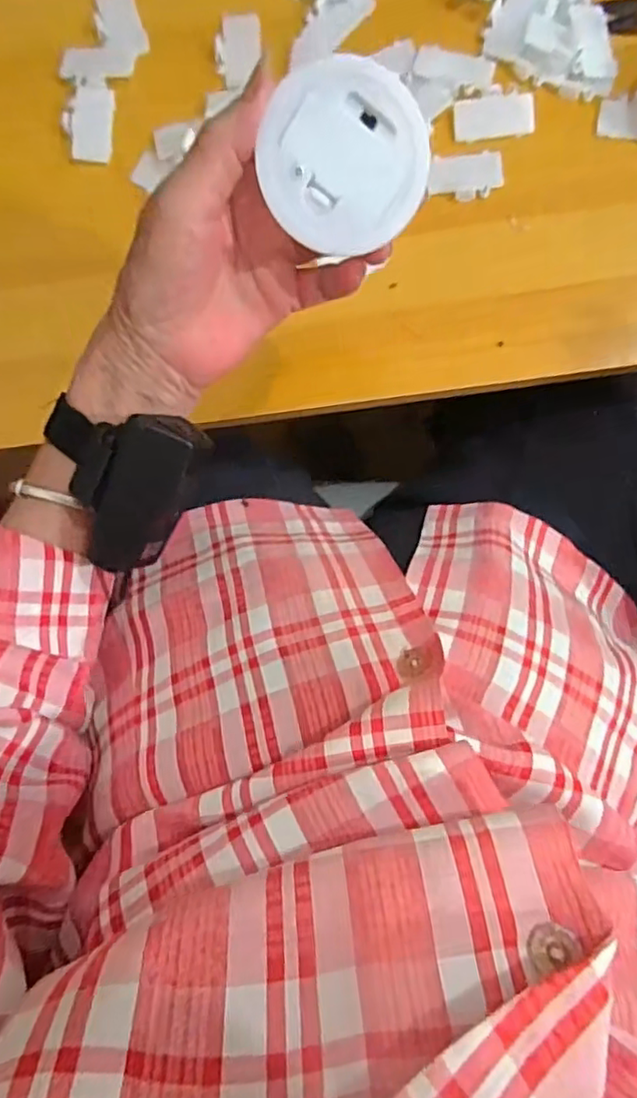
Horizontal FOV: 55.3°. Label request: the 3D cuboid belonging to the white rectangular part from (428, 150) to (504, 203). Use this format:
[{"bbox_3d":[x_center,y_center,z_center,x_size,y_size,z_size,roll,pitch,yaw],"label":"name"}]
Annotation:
[{"bbox_3d":[0.090,-0.226,0.369,0.044,0.004,0.030,-7,85,4],"label":"white rectangular part"}]

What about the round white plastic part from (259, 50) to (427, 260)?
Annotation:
[{"bbox_3d":[0.011,-0.153,0.238,0.063,0.004,0.064,-2,108,-5],"label":"round white plastic part"}]

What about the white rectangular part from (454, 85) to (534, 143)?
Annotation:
[{"bbox_3d":[0.106,-0.264,0.370,0.047,0.006,0.027,-6,85,4],"label":"white rectangular part"}]

